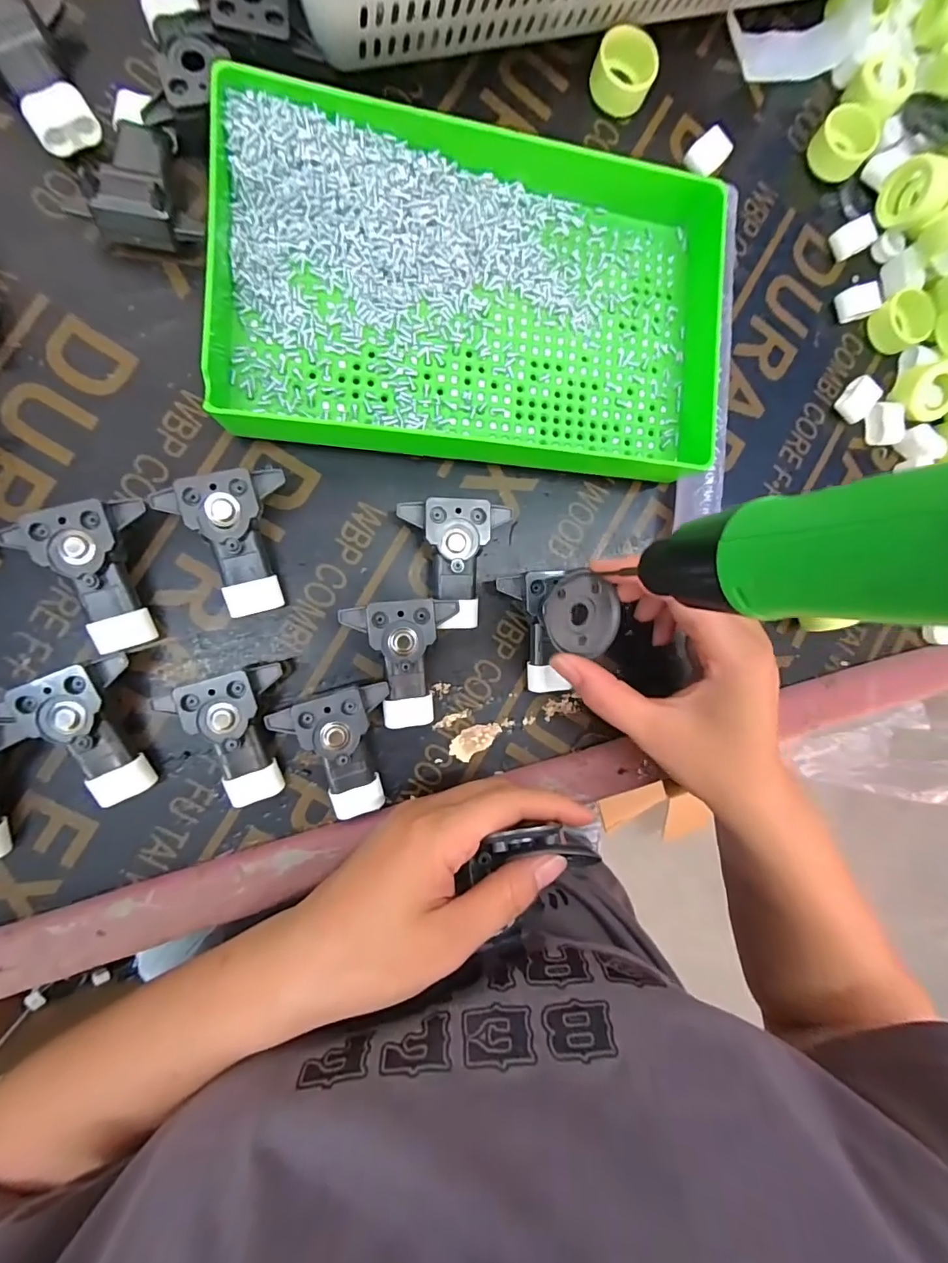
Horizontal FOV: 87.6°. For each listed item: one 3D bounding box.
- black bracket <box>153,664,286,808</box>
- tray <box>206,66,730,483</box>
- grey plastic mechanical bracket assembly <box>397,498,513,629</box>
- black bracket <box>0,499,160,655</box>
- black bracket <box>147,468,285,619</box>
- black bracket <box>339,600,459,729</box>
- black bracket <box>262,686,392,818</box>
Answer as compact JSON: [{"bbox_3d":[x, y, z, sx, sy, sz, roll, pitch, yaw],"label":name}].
[{"bbox_3d":[-0.113,0.052,0.237,0.048,0.027,0.063,-11,92,-9],"label":"black bracket"},{"bbox_3d":[0.011,-0.169,0.252,0.257,0.039,0.156,2,90,-10],"label":"tray"},{"bbox_3d":[-0.009,-0.034,0.257,0.055,0.027,0.063,-1,91,-10],"label":"grey plastic mechanical bracket assembly"},{"bbox_3d":[-0.171,-0.022,0.225,0.053,0.027,0.062,-17,93,-9],"label":"black bracket"},{"bbox_3d":[-0.115,-0.040,0.236,0.055,0.027,0.063,-10,92,-10],"label":"black bracket"},{"bbox_3d":[-0.035,0.018,0.252,0.054,0.029,0.064,-5,91,-10],"label":"black bracket"},{"bbox_3d":[-0.069,0.061,0.246,0.054,0.027,0.065,-6,92,-10],"label":"black bracket"}]

